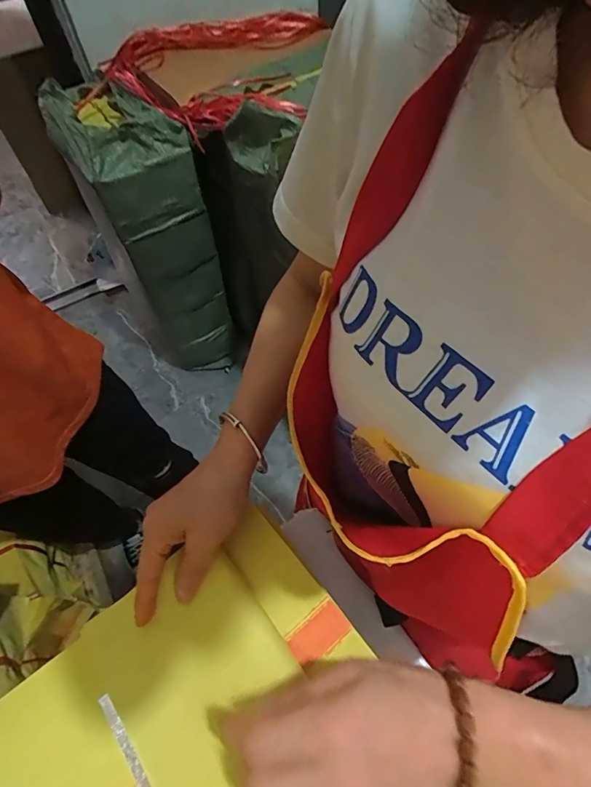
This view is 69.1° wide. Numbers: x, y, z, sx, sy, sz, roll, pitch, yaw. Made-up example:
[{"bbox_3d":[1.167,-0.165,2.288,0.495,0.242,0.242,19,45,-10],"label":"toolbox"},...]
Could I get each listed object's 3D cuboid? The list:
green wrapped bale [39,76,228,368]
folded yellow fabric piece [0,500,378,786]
[{"bbox_3d":[-0.451,-0.453,1.394,0.258,0.854,0.457,-34,59,-18],"label":"green wrapped bale"},{"bbox_3d":[-0.077,0.203,0.289,0.231,0.027,0.156,-36,60,-19],"label":"folded yellow fabric piece"}]

